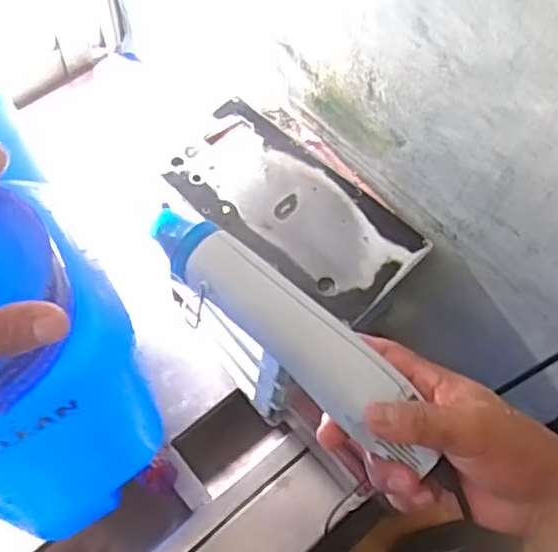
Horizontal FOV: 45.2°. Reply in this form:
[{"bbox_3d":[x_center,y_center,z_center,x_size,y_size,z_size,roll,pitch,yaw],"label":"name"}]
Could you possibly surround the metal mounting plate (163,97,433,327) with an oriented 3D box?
[{"bbox_3d":[0.013,-0.065,0.593,0.229,0.019,0.123,37,67,15],"label":"metal mounting plate"}]

